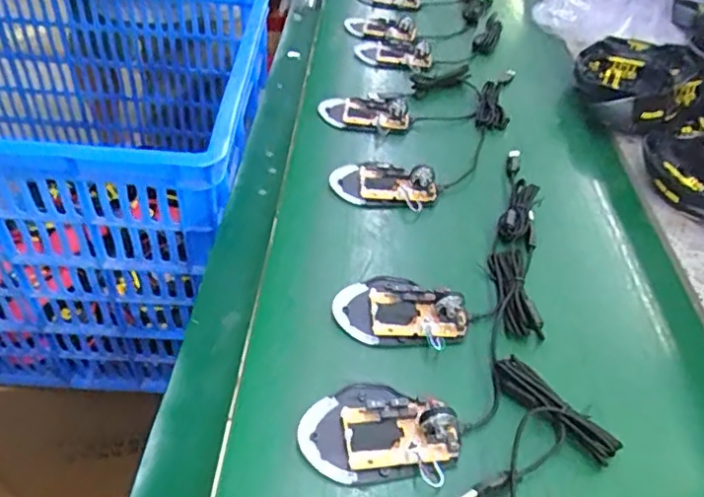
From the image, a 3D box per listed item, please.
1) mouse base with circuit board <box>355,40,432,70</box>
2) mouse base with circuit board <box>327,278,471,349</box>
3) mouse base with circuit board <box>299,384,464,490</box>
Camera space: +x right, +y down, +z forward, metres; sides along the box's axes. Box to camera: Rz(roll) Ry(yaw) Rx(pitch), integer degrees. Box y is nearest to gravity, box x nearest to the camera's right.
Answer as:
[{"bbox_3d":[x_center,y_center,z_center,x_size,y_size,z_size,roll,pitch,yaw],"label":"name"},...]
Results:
[{"bbox_3d":[0.056,-0.283,0.832,0.125,0.024,0.050,17,43,28],"label":"mouse base with circuit board"},{"bbox_3d":[0.041,0.048,0.483,0.109,0.030,0.064,7,44,-1],"label":"mouse base with circuit board"},{"bbox_3d":[0.021,0.122,0.402,0.109,0.030,0.073,5,44,-3],"label":"mouse base with circuit board"}]

